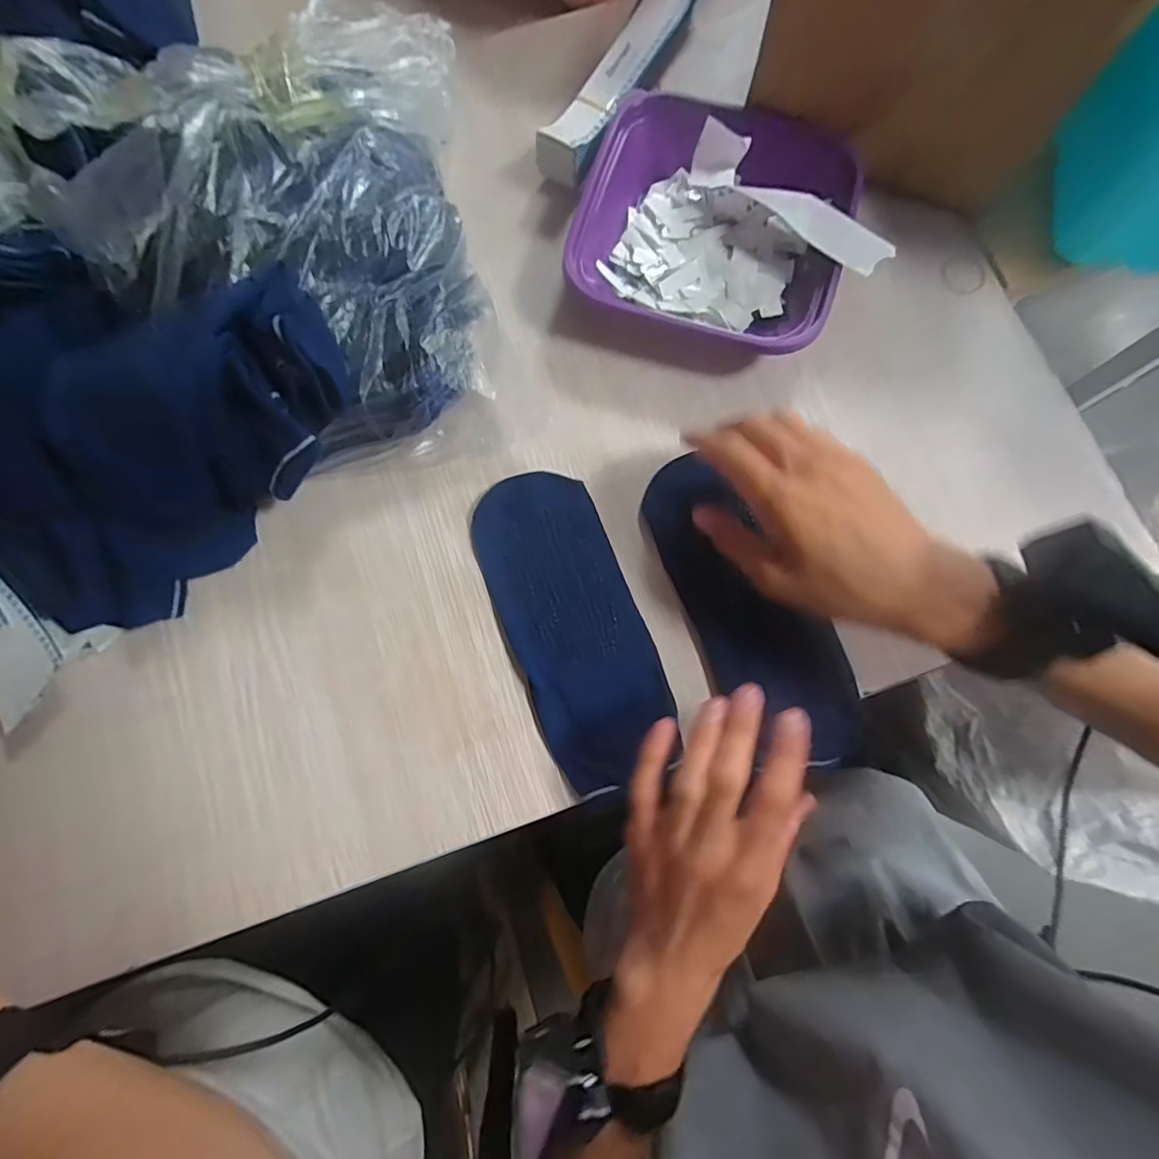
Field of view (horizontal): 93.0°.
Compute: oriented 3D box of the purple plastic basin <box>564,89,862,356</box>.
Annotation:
[{"bbox_3d":[0.101,-0.251,0.396,0.195,0.048,0.175,17,79,4],"label":"purple plastic basin"}]

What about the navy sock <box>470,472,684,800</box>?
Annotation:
[{"bbox_3d":[-0.006,0.026,0.357,0.085,0.013,0.204,-22,79,-4],"label":"navy sock"}]

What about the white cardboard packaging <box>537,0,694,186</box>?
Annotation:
[{"bbox_3d":[0.036,-0.398,0.431,0.042,0.041,0.217,27,80,6],"label":"white cardboard packaging"}]

